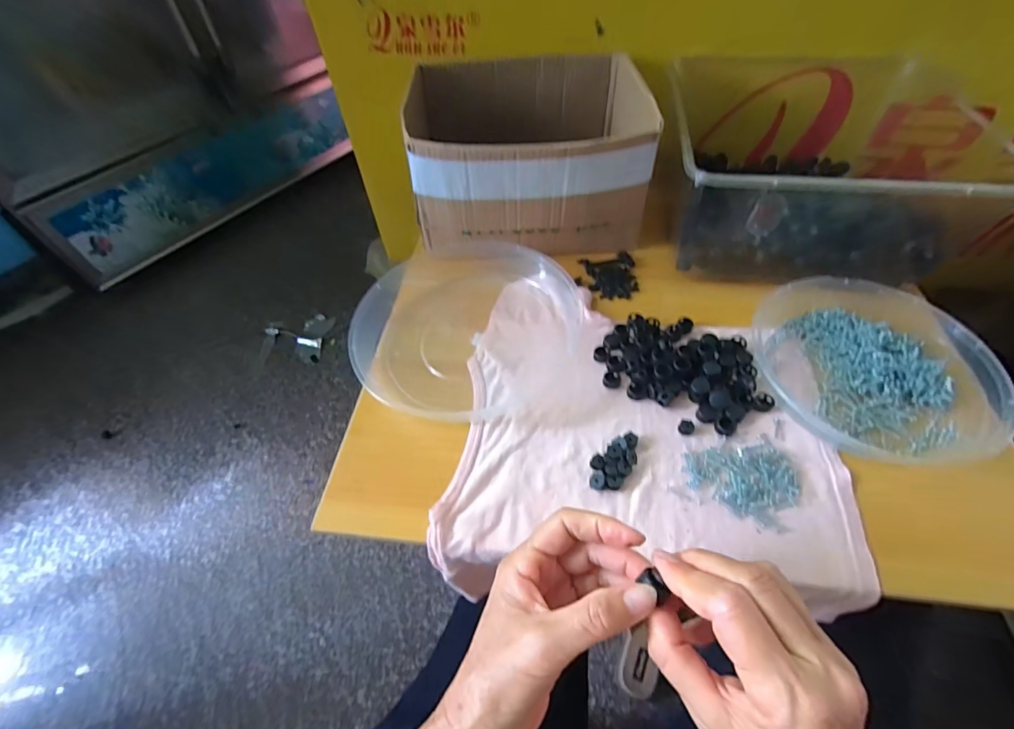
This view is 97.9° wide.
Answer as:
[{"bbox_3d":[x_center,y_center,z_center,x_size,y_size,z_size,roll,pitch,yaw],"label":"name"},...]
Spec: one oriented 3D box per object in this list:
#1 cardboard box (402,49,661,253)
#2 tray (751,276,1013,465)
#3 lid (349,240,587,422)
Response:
[{"bbox_3d":[0.022,-0.262,0.559,0.269,0.144,0.234,-5,53,-2],"label":"cardboard box"},{"bbox_3d":[0.344,-0.004,0.418,0.187,0.037,0.182,7,54,7],"label":"tray"},{"bbox_3d":[-0.037,-0.050,0.483,0.231,0.030,0.236,-1,53,1],"label":"lid"}]

